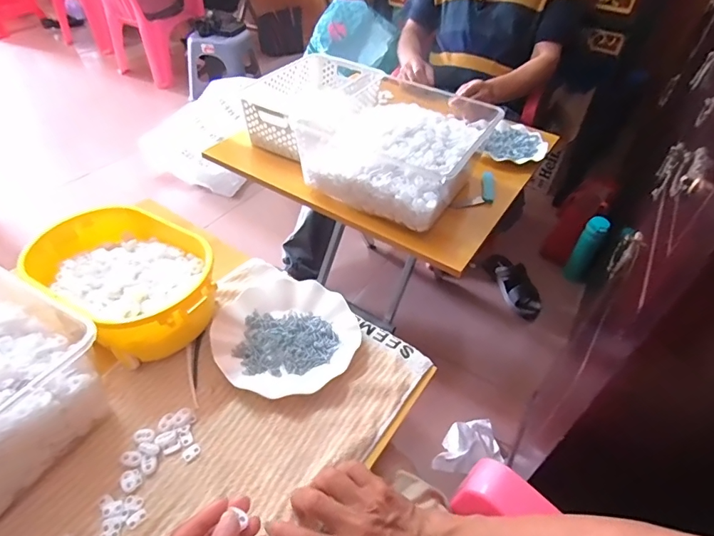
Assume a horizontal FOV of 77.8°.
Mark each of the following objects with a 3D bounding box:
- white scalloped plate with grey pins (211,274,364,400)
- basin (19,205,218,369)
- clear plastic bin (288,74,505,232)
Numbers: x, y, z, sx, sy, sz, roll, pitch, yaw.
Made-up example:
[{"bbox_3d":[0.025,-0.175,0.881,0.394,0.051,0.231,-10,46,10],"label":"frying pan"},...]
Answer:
[{"bbox_3d":[-0.094,0.089,0.587,0.177,0.022,0.176,3,45,-3],"label":"white scalloped plate with grey pins"},{"bbox_3d":[-0.295,0.023,0.582,0.255,0.096,0.158,30,50,23],"label":"basin"},{"bbox_3d":[0.071,-0.232,0.850,0.272,0.122,0.284,23,48,17],"label":"clear plastic bin"}]

